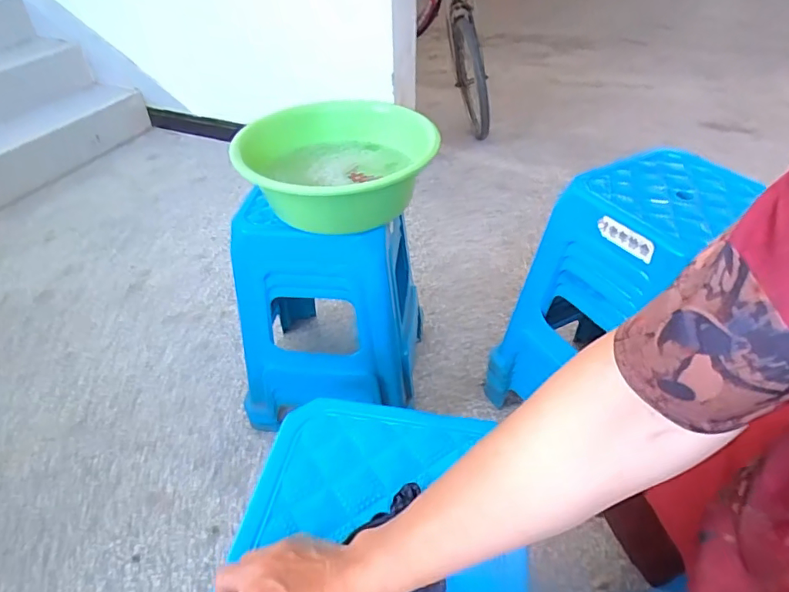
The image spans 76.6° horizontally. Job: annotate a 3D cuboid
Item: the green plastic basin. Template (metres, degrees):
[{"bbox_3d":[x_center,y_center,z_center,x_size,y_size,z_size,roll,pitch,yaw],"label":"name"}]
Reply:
[{"bbox_3d":[-0.093,-0.218,0.843,0.302,0.112,0.301,0,41,0],"label":"green plastic basin"}]

